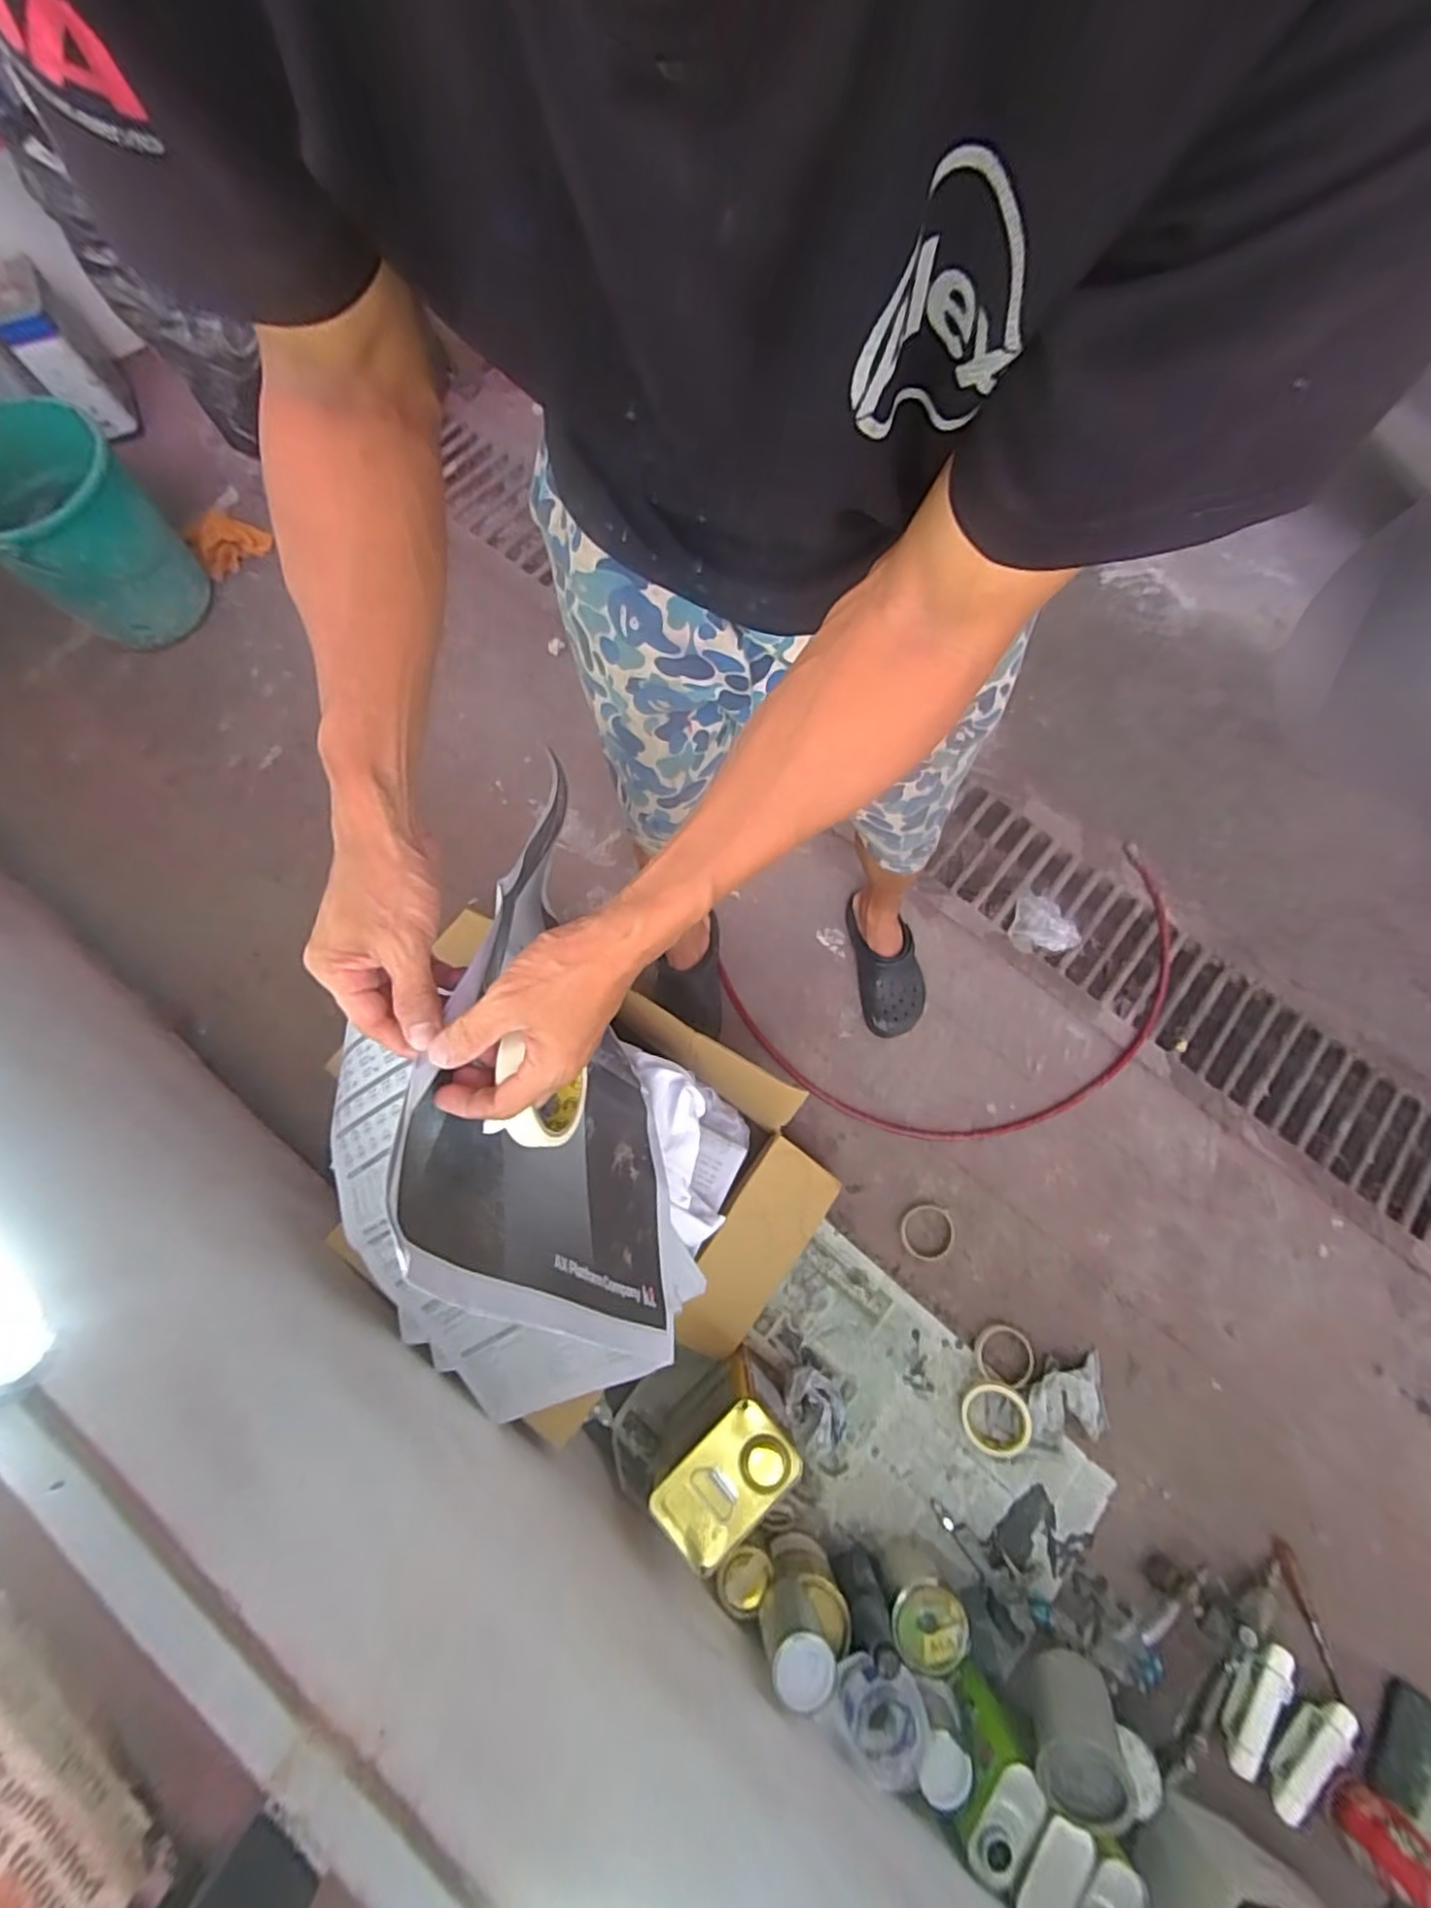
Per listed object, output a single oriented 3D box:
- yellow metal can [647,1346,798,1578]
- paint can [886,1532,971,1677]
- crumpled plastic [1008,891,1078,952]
[{"bbox_3d":[0.011,0.659,0.913,0.113,0.255,0.191,43,72,11],"label":"yellow metal can"},{"bbox_3d":[0.278,0.886,0.919,0.092,0.128,0.095,1,69,-4],"label":"paint can"},{"bbox_3d":[0.612,-0.059,1.272,0.131,0.034,0.111,-6,73,-3],"label":"crumpled plastic"}]

